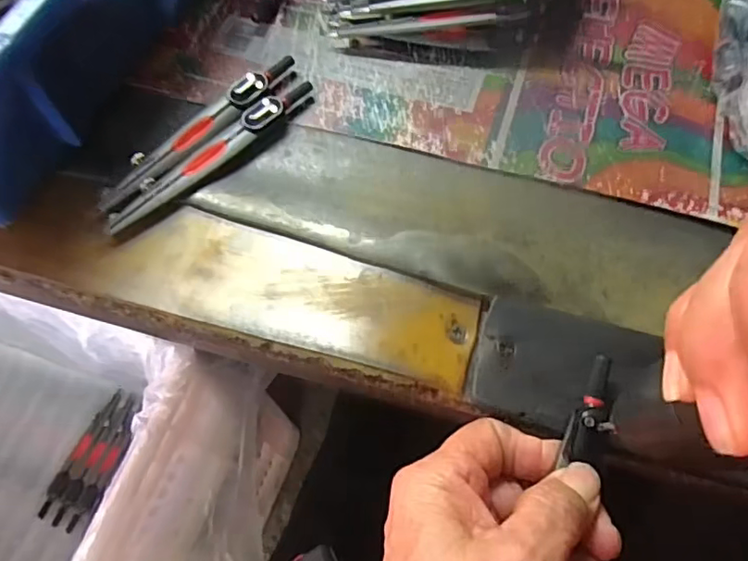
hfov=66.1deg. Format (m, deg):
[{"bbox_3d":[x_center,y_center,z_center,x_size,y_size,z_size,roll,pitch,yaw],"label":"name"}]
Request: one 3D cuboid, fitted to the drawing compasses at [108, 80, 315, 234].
[{"bbox_3d":[-0.080,-0.065,0.287,0.121,0.010,0.014,-41,70,-17],"label":"drawing compasses"}]

